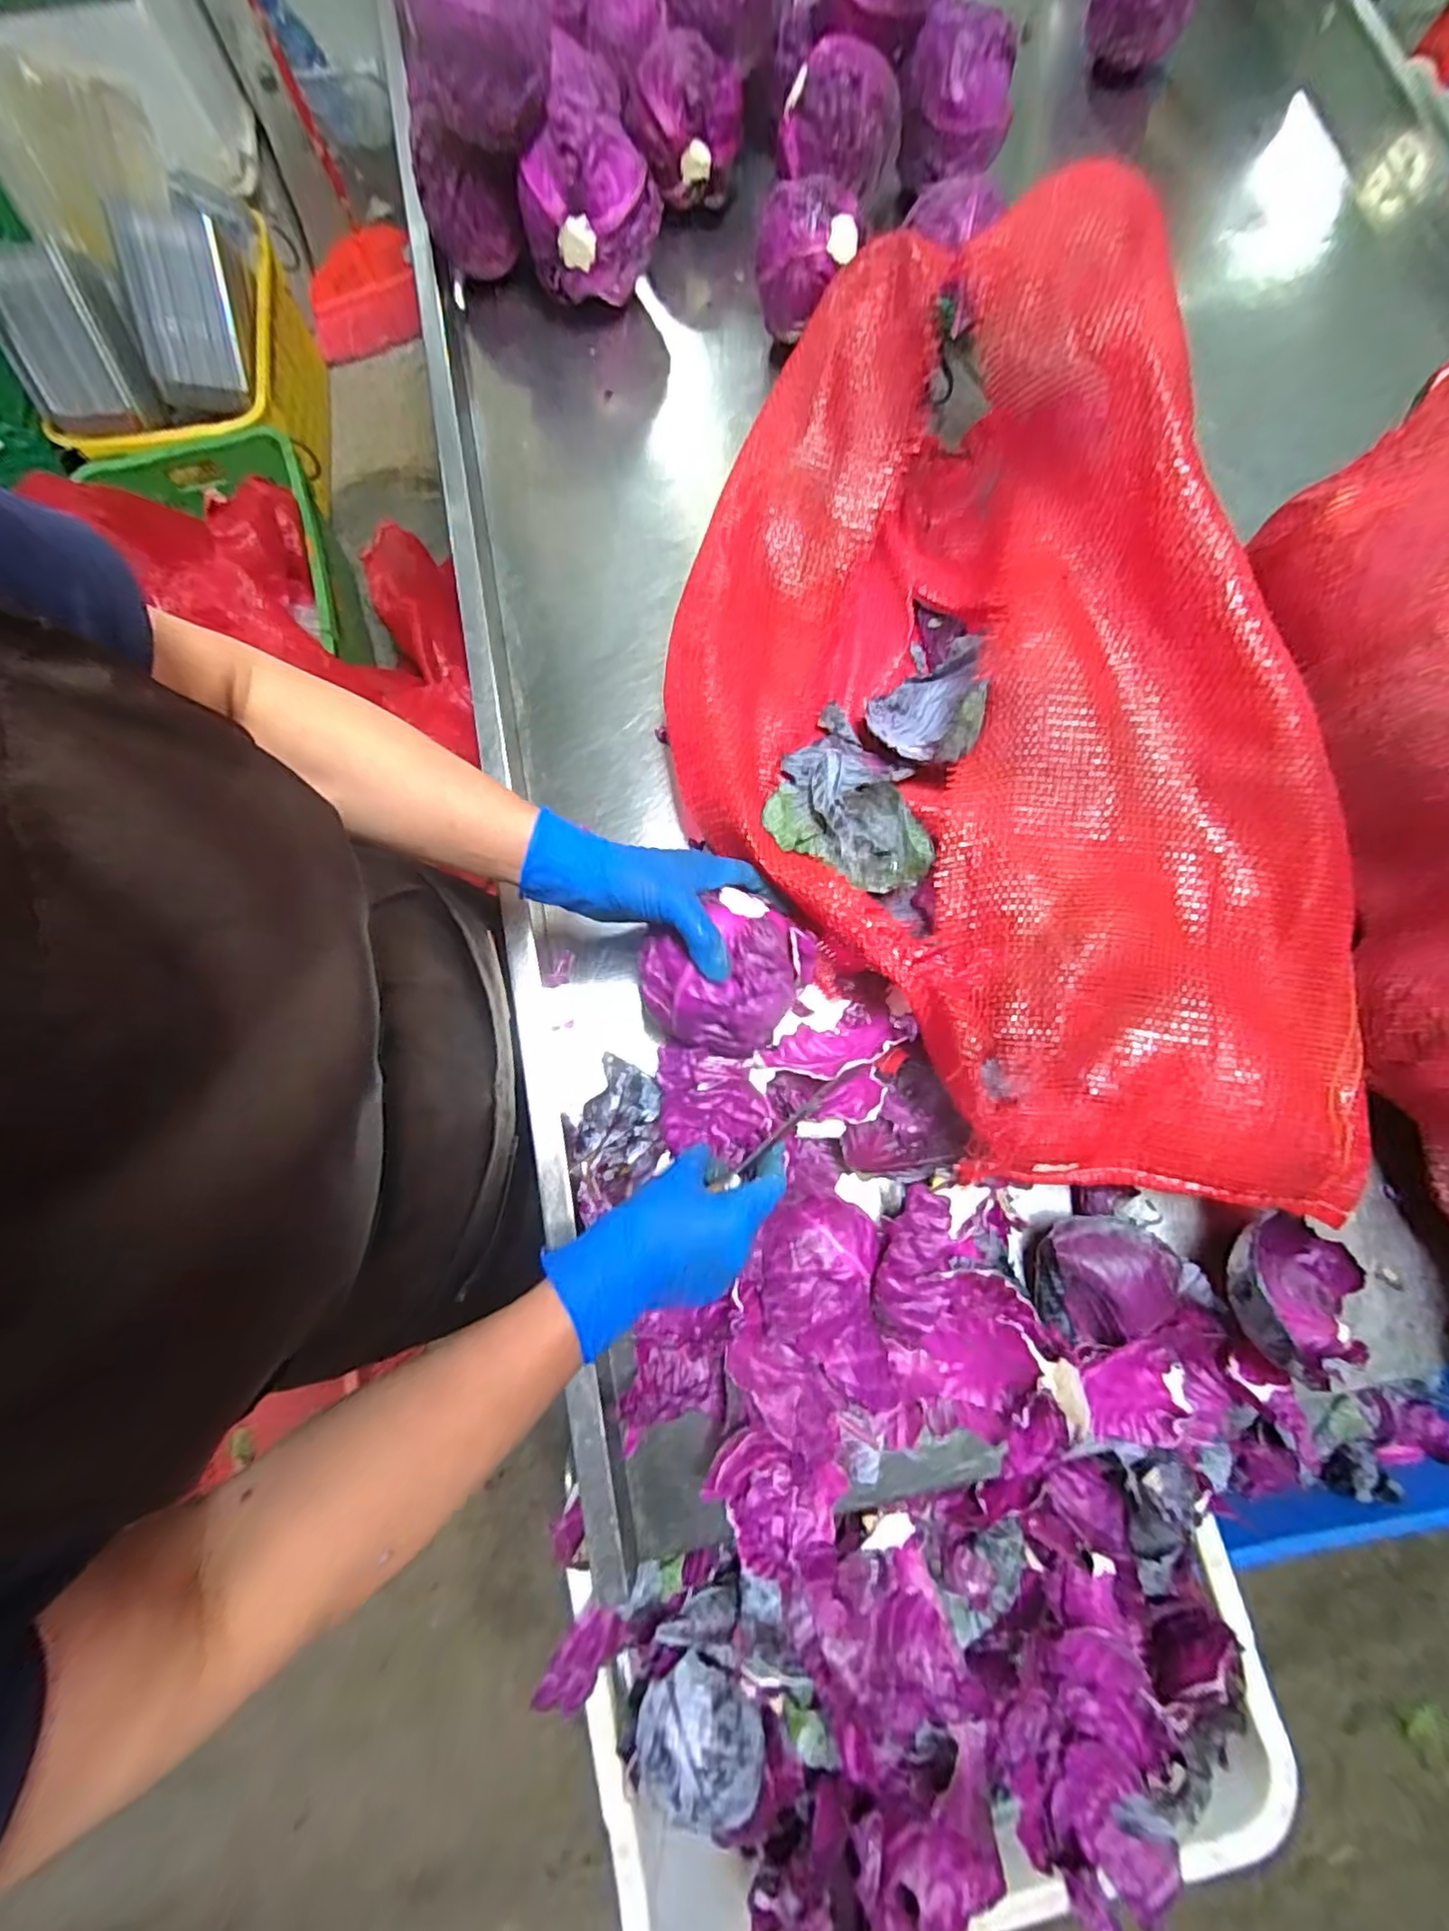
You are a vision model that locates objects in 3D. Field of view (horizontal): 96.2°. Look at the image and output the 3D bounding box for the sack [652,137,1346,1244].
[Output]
[{"bbox_3d":[0.175,-0.193,0.495,0.416,0.178,0.768,-11,78,-2],"label":"sack"}]

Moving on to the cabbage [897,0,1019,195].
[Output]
[{"bbox_3d":[0.239,-0.900,0.682,0.122,0.095,0.105,15,78,4],"label":"cabbage"}]

